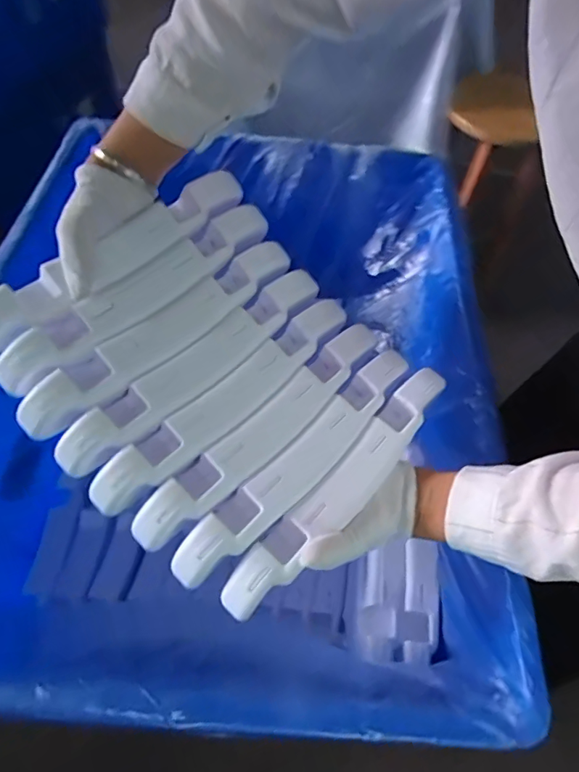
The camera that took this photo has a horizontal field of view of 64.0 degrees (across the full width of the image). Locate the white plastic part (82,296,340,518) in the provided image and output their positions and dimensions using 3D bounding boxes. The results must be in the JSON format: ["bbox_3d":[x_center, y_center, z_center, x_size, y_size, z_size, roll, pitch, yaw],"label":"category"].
[{"bbox_3d":[-0.049,0.006,0.381,0.053,0.041,0.252,41,66,20],"label":"white plastic part"}]

